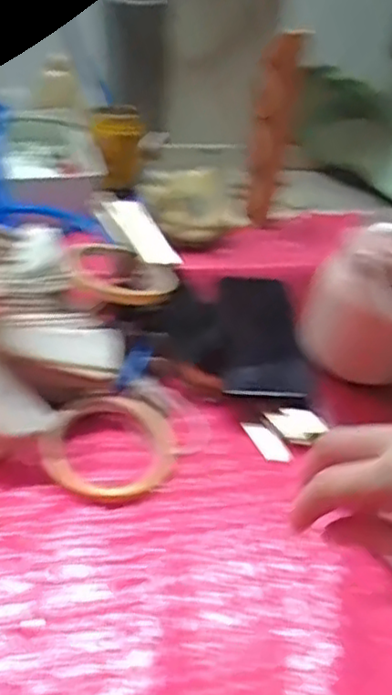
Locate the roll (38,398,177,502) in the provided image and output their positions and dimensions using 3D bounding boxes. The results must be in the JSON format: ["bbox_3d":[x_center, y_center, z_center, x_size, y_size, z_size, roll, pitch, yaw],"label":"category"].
[{"bbox_3d":[-0.057,0.071,0.511,0.084,0.024,0.094,19,37,15],"label":"roll"}]

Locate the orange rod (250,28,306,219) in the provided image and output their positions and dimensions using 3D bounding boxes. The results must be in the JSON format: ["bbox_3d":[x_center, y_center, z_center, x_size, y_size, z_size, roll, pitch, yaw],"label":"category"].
[{"bbox_3d":[0.076,-0.218,0.697,0.038,0.181,0.041,11,36,4],"label":"orange rod"}]

